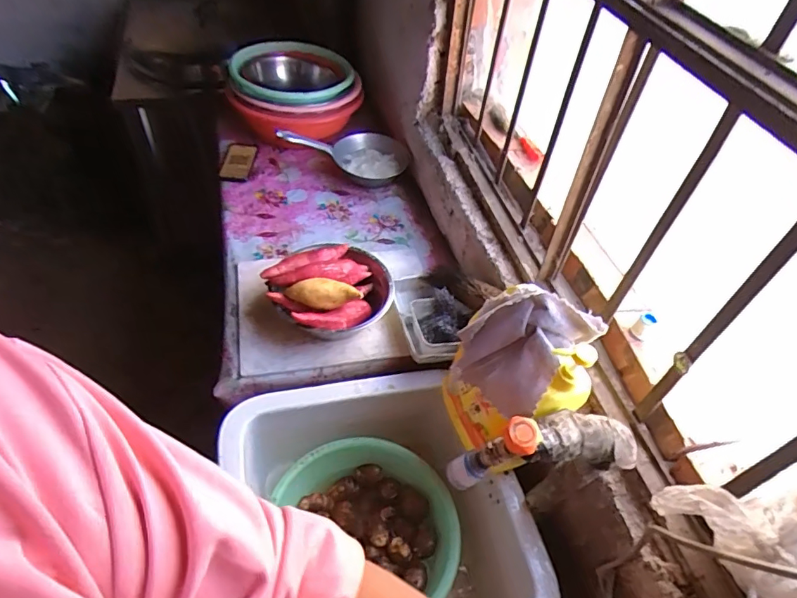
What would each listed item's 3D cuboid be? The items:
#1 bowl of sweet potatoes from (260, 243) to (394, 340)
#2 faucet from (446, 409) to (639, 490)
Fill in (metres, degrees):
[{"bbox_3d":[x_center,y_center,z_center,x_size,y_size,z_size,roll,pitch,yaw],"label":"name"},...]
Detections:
[{"bbox_3d":[-0.132,-0.011,0.990,0.235,0.127,0.216,2,49,-4],"label":"bowl of sweet potatoes"},{"bbox_3d":[0.186,0.188,0.659,0.217,0.144,0.073,1,49,-5],"label":"faucet"}]

